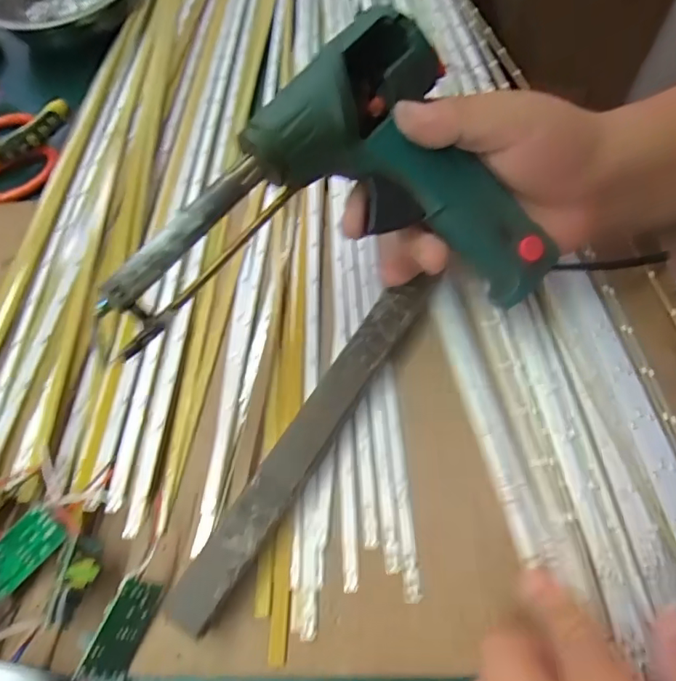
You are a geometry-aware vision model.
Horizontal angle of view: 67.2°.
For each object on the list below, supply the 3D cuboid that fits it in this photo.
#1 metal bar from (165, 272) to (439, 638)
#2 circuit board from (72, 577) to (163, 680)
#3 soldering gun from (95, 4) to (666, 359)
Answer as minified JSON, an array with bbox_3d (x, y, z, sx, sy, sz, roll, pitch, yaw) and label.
[{"bbox_3d":[-0.011,0.040,0.240,0.020,0.005,0.191,28,66,19],"label":"metal bar"},{"bbox_3d":[-0.088,0.118,0.209,0.004,0.021,0.037,6,63,42],"label":"circuit board"},{"bbox_3d":[-0.009,-0.067,0.226,0.194,0.032,0.126,-13,102,-10],"label":"soldering gun"}]

